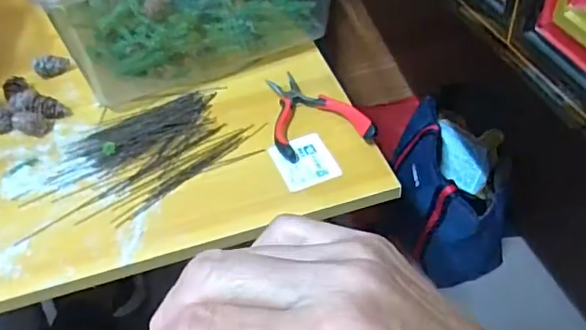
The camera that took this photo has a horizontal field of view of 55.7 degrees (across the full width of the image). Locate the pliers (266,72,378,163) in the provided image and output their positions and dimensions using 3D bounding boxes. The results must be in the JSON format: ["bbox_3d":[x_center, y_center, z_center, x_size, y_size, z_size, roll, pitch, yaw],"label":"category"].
[{"bbox_3d":[0.019,-0.058,0.538,0.088,0.021,0.125,-12,47,-6],"label":"pliers"}]

